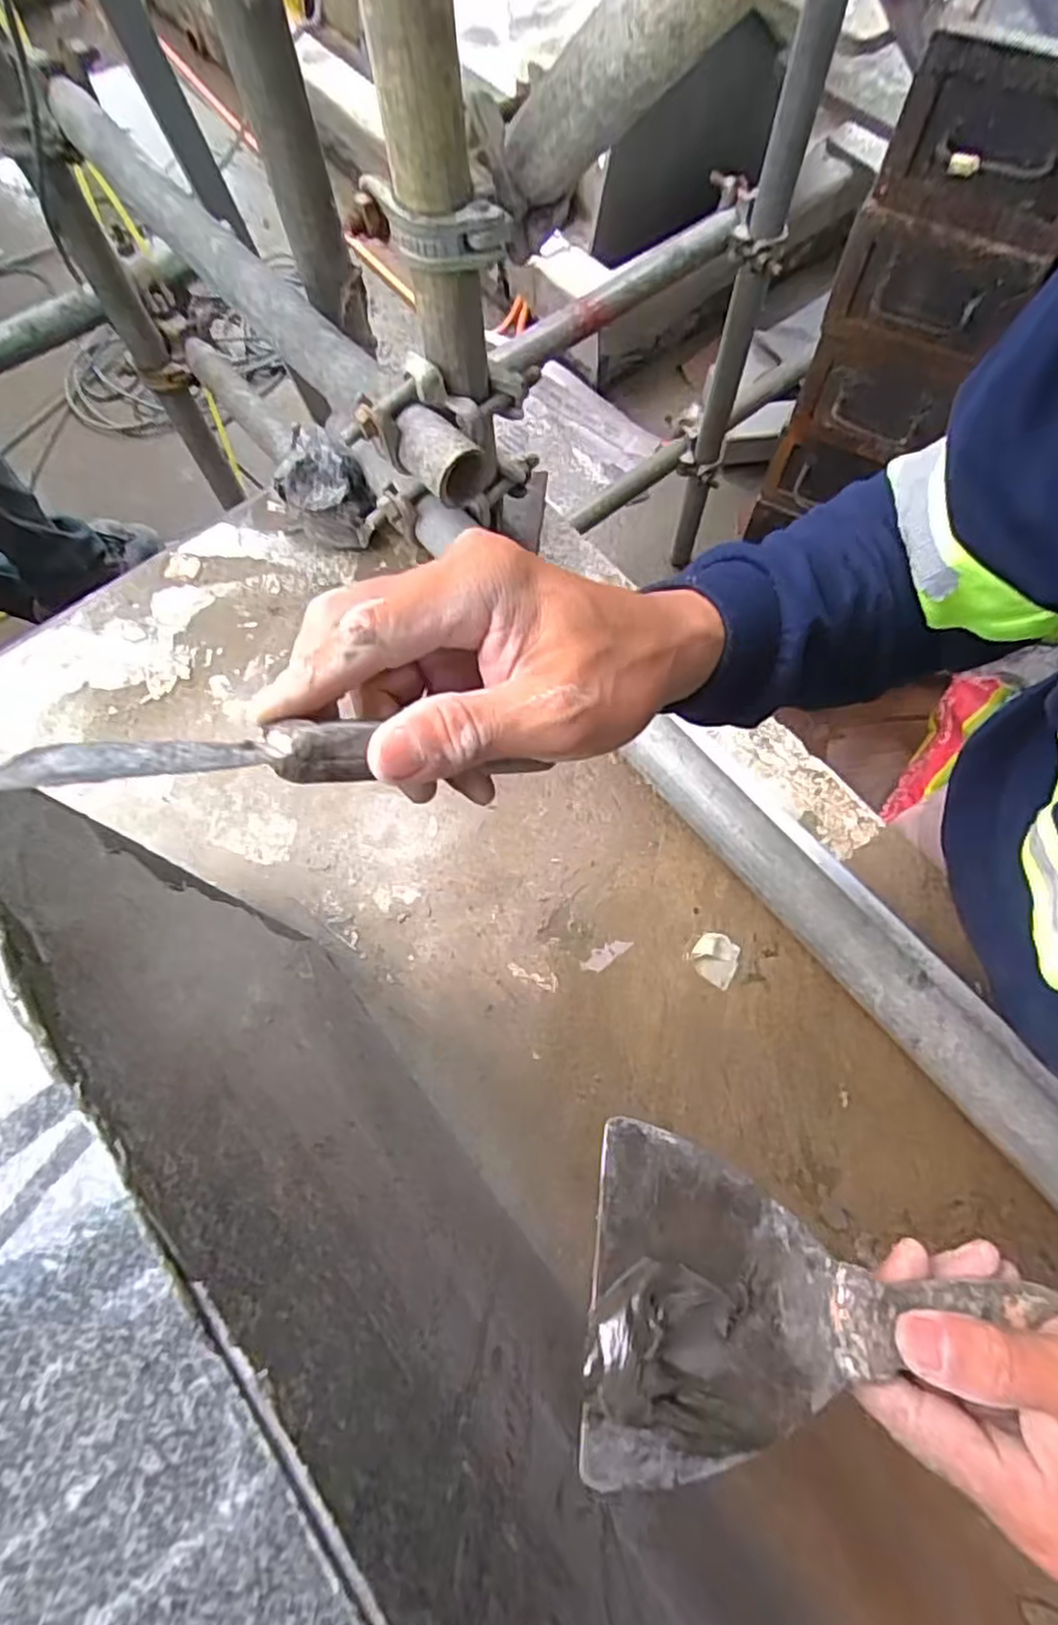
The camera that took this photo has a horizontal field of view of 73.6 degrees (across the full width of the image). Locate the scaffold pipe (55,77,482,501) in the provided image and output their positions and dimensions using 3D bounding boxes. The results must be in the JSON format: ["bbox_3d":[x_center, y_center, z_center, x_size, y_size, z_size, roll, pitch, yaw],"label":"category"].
[{"bbox_3d":[-0.279,-0.514,0.645,0.059,0.046,0.727,-38,73,-11],"label":"scaffold pipe"}]

